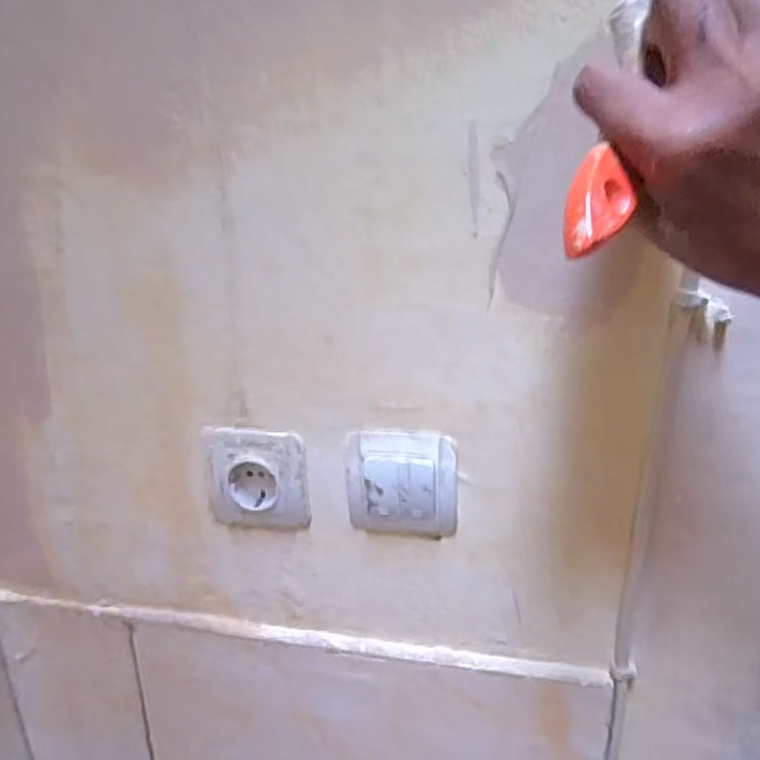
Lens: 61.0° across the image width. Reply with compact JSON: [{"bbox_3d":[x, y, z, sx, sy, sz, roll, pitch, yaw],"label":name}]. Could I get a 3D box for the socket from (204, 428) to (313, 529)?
[{"bbox_3d":[-0.092,0.074,0.492,0.078,0.080,0.022,1,21,6],"label":"socket"}]

